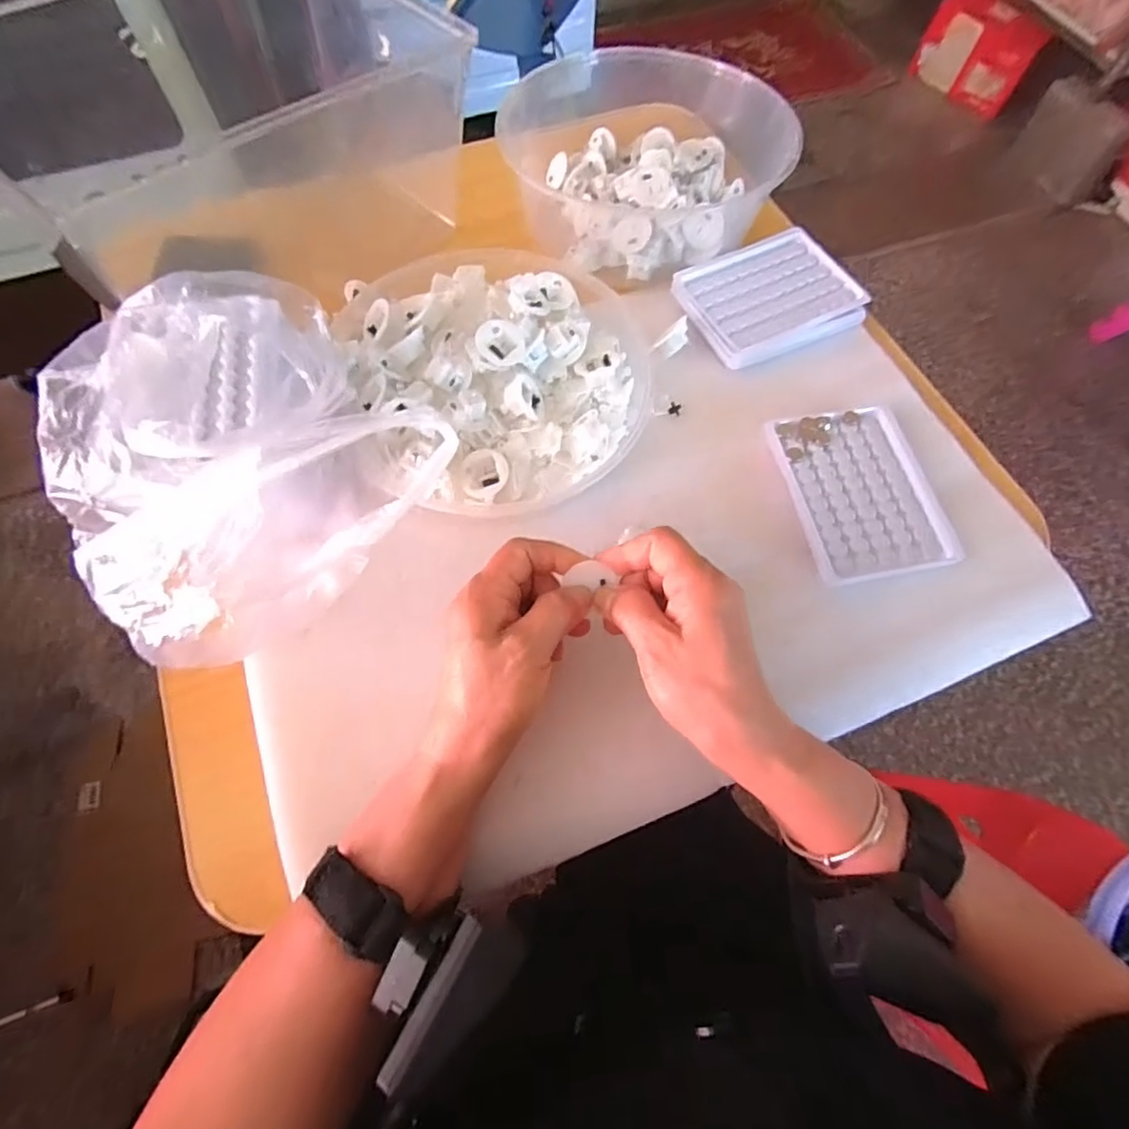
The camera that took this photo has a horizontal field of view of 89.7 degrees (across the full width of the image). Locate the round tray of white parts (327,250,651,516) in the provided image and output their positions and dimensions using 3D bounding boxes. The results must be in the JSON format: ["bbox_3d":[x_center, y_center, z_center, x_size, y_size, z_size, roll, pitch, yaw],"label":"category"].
[{"bbox_3d":[-0.047,-0.149,0.405,0.202,0.041,0.233,-20,69,-9],"label":"round tray of white parts"}]

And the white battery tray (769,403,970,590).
[{"bbox_3d":[0.205,-0.052,0.391,0.099,0.017,0.125,-10,68,-5],"label":"white battery tray"}]

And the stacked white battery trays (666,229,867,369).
[{"bbox_3d":[0.167,-0.218,0.457,0.136,0.015,0.104,-26,76,-9],"label":"stacked white battery trays"}]

